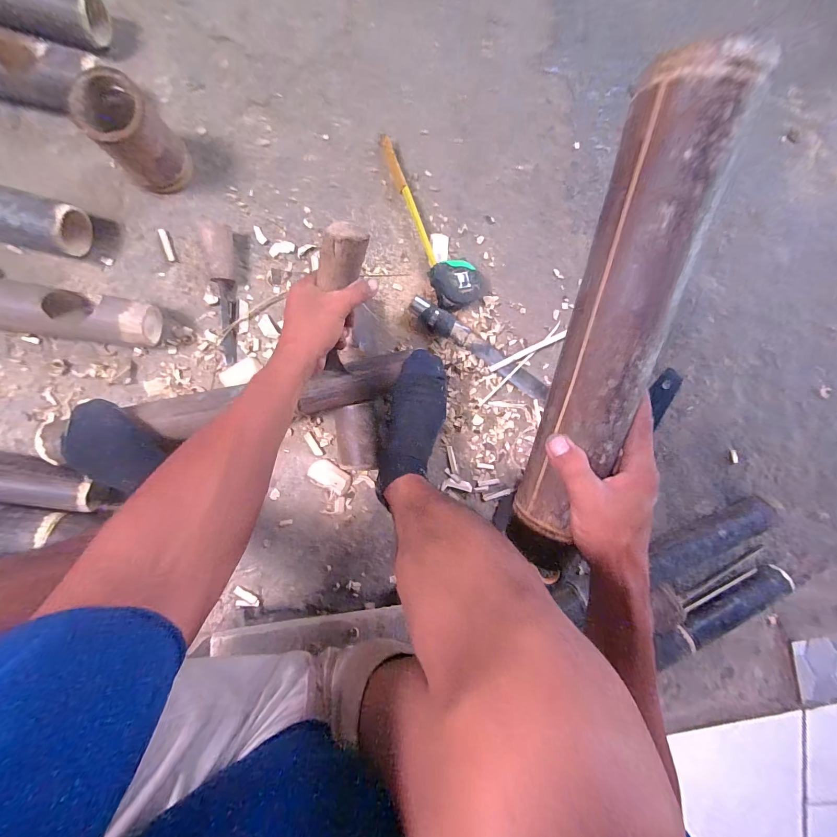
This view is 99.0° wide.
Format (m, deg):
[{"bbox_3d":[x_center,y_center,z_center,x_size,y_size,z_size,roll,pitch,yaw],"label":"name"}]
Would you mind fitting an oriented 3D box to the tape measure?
[{"bbox_3d":[0.032,-0.341,0.613,0.098,0.043,0.312,-23,95,-9],"label":"tape measure"}]

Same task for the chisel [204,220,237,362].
[{"bbox_3d":[-0.301,-0.187,0.542,0.041,0.048,0.195,0,91,-9],"label":"chisel"}]

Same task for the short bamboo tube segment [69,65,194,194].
[{"bbox_3d":[-0.374,-0.376,0.483,0.088,0.129,0.086,0,91,-11],"label":"short bamboo tube segment"}]

